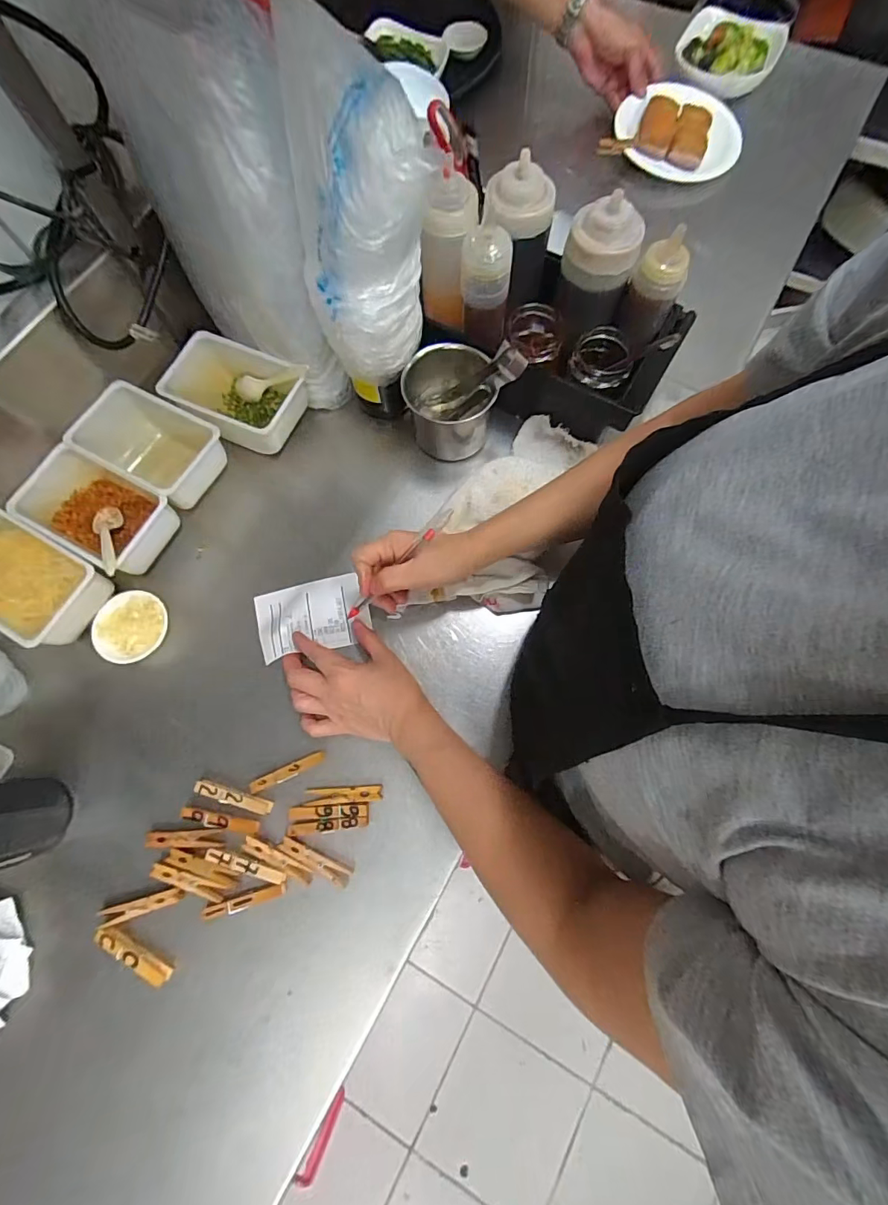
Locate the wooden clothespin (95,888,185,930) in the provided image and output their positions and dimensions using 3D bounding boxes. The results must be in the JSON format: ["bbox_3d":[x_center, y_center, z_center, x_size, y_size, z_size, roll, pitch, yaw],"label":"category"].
[{"bbox_3d":[-0.268,0.269,0.417,0.072,0.012,0.014,-17,75,-5],"label":"wooden clothespin"}]

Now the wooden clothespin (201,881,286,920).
[{"bbox_3d":[-0.177,0.265,0.417,0.074,0.023,0.012,-17,75,-5],"label":"wooden clothespin"}]

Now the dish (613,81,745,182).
[{"bbox_3d":[0.351,-0.711,0.705,0.180,0.035,0.147,10,75,3],"label":"dish"}]

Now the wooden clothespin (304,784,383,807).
[{"bbox_3d":[-0.095,0.181,0.440,0.070,0.008,0.015,-4,75,-1],"label":"wooden clothespin"}]

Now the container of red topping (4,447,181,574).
[{"bbox_3d":[-0.349,-0.086,0.485,0.139,0.069,0.082,29,77,8],"label":"container of red topping"}]

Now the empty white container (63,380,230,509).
[{"bbox_3d":[-0.308,-0.165,0.507,0.133,0.066,0.094,28,76,7],"label":"empty white container"}]

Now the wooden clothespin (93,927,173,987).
[{"bbox_3d":[-0.269,0.305,0.407,0.071,0.018,0.014,31,77,8],"label":"wooden clothespin"}]

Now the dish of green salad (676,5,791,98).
[{"bbox_3d":[0.434,-0.843,0.714,0.145,0.035,0.134,0,75,0],"label":"dish of green salad"}]

